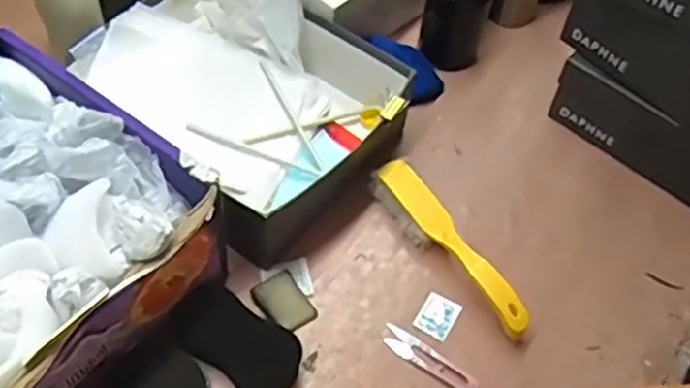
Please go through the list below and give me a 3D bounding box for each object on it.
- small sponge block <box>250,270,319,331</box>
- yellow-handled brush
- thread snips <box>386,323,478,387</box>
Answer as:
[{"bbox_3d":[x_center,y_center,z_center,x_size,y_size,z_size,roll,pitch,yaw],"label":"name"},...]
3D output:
[{"bbox_3d":[-0.060,0.108,0.735,0.047,0.009,0.061,-30,61,-23],"label":"small sponge block"},{"bbox_3d":[0.107,0.052,0.763,0.043,0.030,0.229,-26,60,-21],"label":"yellow-handled brush"},{"bbox_3d":[0.083,0.162,0.713,0.100,0.004,0.024,31,57,17],"label":"thread snips"}]

